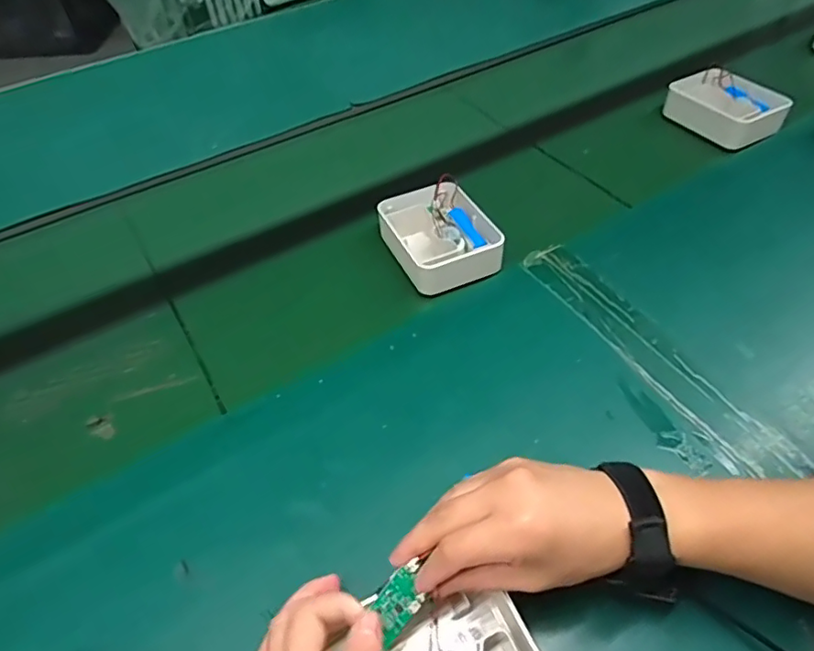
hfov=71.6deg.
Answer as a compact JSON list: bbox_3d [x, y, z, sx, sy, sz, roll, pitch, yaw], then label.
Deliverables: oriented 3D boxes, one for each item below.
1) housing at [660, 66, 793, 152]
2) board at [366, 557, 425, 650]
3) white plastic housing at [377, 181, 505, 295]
[{"bbox_3d":[0.430,-0.295,0.761,0.112,0.042,0.132,-28,53,-20],"label":"housing"},{"bbox_3d":[-0.004,0.164,0.338,0.024,0.006,0.040,43,57,9],"label":"board"},{"bbox_3d":[0.035,-0.097,0.612,0.102,0.033,0.133,-20,51,-14],"label":"white plastic housing"}]

